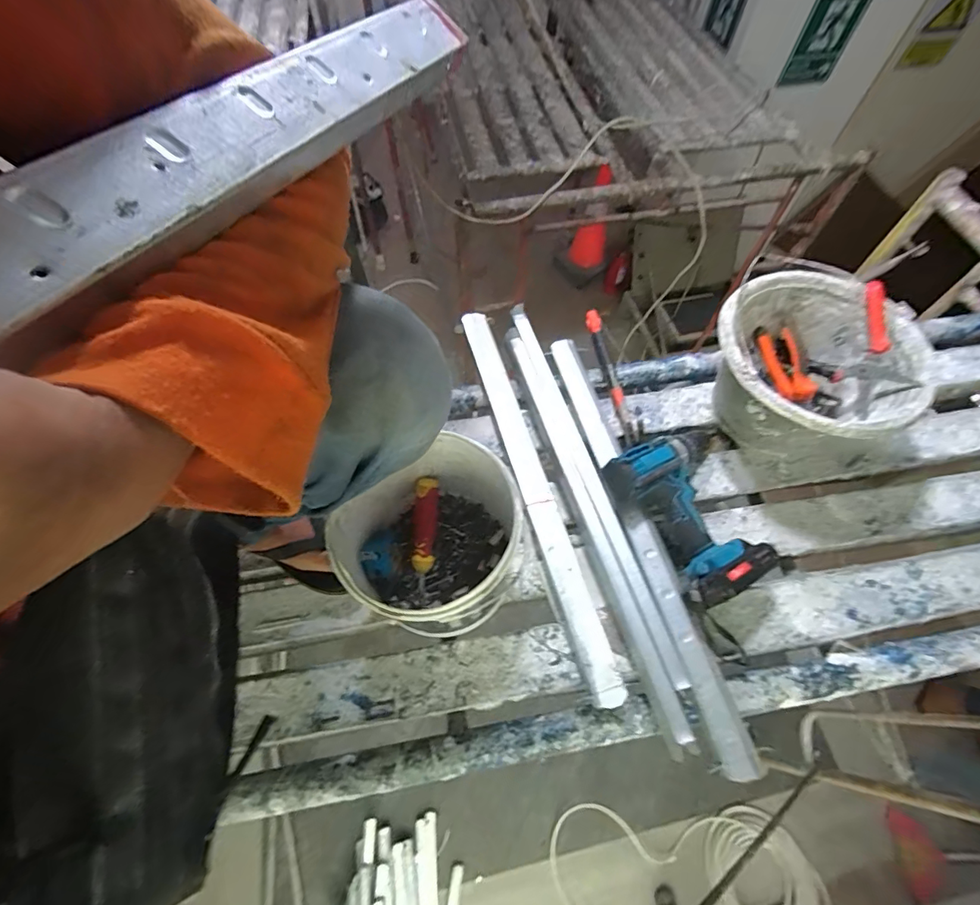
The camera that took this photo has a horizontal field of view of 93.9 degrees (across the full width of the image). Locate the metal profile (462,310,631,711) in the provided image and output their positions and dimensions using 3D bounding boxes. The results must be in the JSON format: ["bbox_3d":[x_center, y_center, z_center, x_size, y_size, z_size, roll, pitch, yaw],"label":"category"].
[{"bbox_3d":[0.054,0.033,0.650,0.044,0.037,0.583,-13,63,-7],"label":"metal profile"}]

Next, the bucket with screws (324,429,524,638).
[{"bbox_3d":[-0.058,0.097,0.505,0.166,0.169,0.181,0,62,0],"label":"bucket with screws"}]

